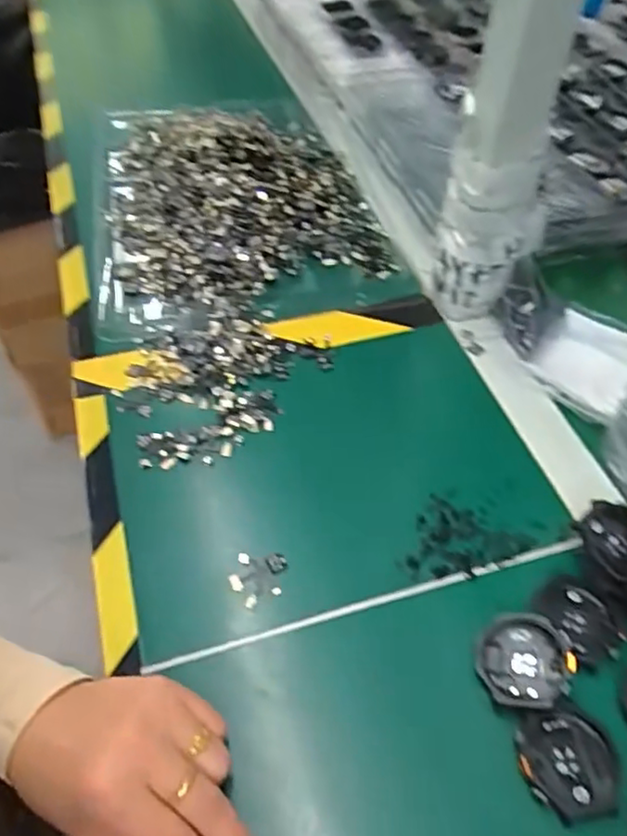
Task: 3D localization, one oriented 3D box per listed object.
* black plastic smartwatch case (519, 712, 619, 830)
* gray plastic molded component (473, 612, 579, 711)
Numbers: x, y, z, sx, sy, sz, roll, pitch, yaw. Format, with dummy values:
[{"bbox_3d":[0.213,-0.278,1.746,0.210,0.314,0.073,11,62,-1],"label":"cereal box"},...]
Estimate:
[{"bbox_3d":[0.128,0.174,0.326,0.049,0.006,0.049,18,52,12],"label":"black plastic smartwatch case"},{"bbox_3d":[0.115,0.132,0.353,0.046,0.018,0.050,1,50,-1],"label":"gray plastic molded component"}]

